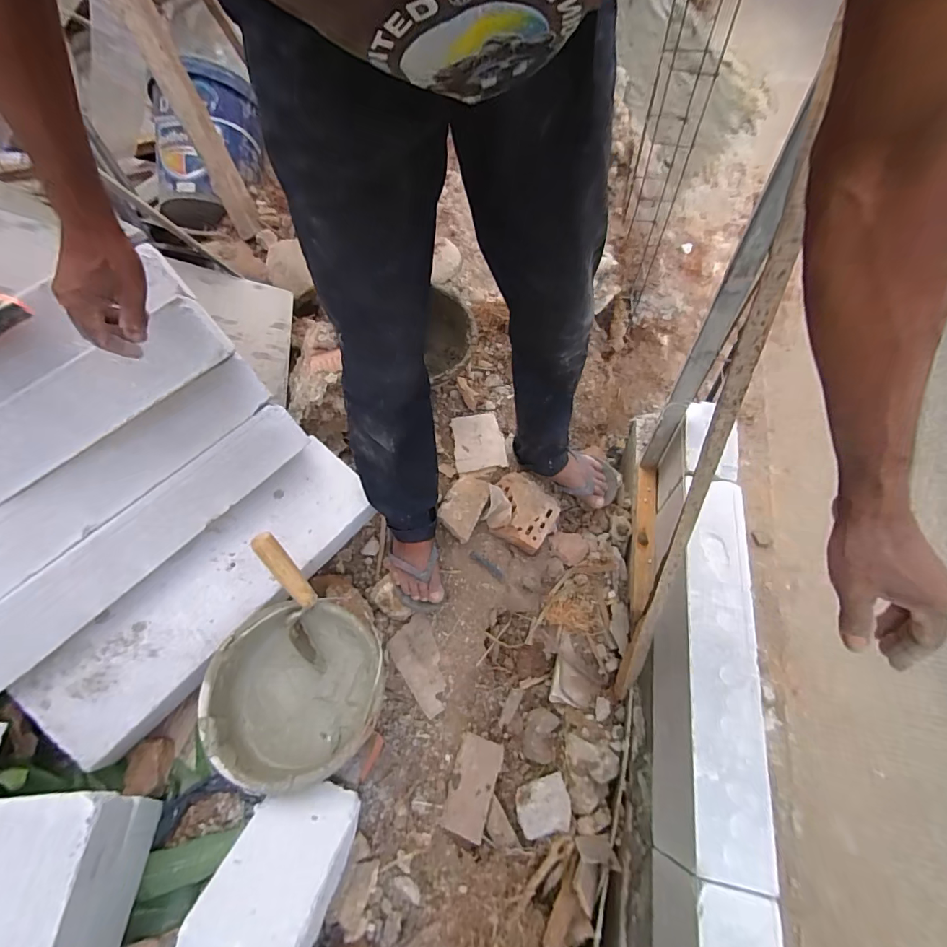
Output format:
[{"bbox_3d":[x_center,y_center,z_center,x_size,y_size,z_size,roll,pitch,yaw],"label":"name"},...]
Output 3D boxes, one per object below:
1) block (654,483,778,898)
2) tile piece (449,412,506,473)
[{"bbox_3d":[0.392,0.313,0.786,0.117,0.183,0.583,8,61,9],"label":"block"},{"bbox_3d":[0.010,-0.079,1.123,0.124,0.008,0.145,-9,71,-9],"label":"tile piece"}]

